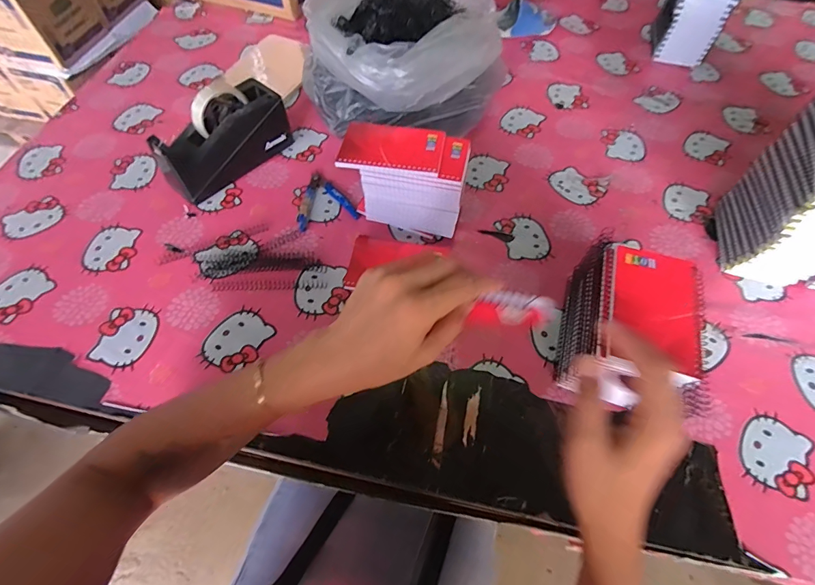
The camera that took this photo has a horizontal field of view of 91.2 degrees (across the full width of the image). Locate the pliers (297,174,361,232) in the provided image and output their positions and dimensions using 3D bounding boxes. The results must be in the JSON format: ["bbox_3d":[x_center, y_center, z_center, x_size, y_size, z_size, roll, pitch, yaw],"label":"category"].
[{"bbox_3d":[-0.130,-0.144,0.613,0.088,0.007,0.098,-16,61,-9],"label":"pliers"}]

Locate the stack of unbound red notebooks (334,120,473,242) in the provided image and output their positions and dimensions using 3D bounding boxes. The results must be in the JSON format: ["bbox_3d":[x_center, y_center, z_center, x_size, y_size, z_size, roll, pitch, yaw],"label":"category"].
[{"bbox_3d":[-0.004,-0.151,0.559,0.160,0.123,0.091,10,60,6],"label":"stack of unbound red notebooks"}]

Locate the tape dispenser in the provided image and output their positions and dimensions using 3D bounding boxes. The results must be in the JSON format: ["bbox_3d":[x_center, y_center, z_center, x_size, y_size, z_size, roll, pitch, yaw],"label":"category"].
[{"bbox_3d":[-0.280,-0.237,0.608,0.072,0.105,0.197,37,67,20],"label":"tape dispenser"}]

